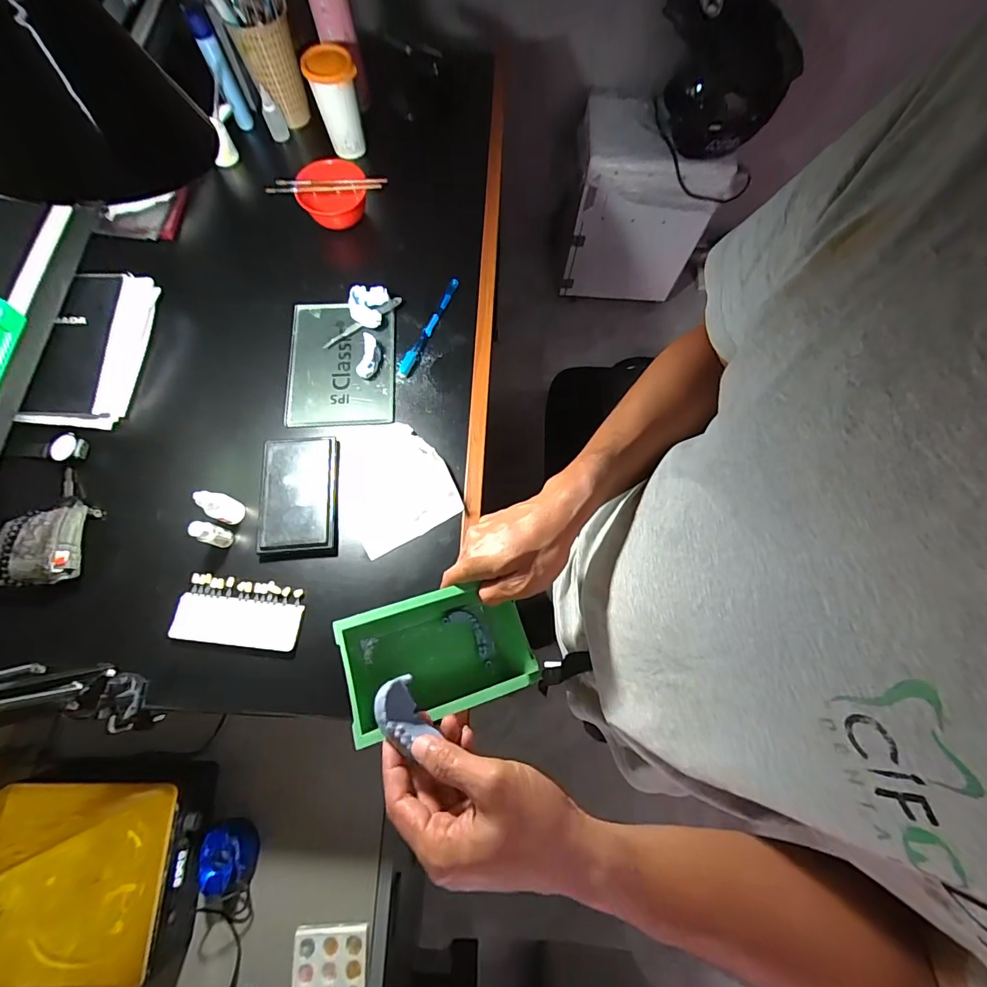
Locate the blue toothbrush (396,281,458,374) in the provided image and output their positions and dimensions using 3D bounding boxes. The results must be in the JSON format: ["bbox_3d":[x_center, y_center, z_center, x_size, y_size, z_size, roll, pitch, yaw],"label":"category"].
[{"bbox_3d":[-0.097,-0.256,0.676,0.019,0.017,0.184,24,73,5],"label":"blue toothbrush"}]

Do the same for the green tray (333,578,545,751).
[{"bbox_3d":[-0.053,0.146,0.413,0.166,0.091,0.096,-18,74,-8],"label":"green tray"}]

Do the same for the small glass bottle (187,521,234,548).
[{"bbox_3d":[-0.348,0.050,0.546,0.022,0.069,0.025,20,73,4],"label":"small glass bottle"}]

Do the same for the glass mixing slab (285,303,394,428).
[{"bbox_3d":[-0.223,-0.193,0.648,0.150,0.011,0.197,-2,74,-3],"label":"glass mixing slab"}]

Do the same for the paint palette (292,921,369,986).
[{"bbox_3d":[-0.222,0.659,0.589,0.099,0.012,0.127,-1,72,-3],"label":"paint palette"}]

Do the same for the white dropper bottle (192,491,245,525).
[{"bbox_3d":[-0.340,0.017,0.548,0.020,0.075,0.031,25,73,5],"label":"white dropper bottle"}]

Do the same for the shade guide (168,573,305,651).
[{"bbox_3d":[-0.309,0.145,0.538,0.148,0.009,0.075,7,72,0],"label":"shade guide"}]

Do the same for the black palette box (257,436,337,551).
[{"bbox_3d":[-0.257,-0.002,0.577,0.101,0.015,0.151,-5,73,-4],"label":"black palette box"}]

